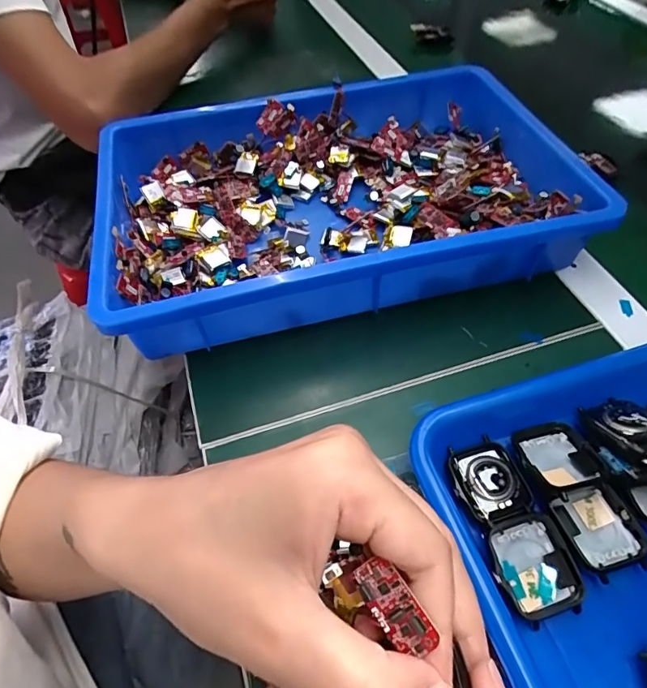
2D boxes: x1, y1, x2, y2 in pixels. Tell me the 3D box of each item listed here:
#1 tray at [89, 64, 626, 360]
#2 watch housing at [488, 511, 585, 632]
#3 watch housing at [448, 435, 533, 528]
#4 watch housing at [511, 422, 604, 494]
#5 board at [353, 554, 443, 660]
[{"bbox_3d":[0.007,-0.129,0.386,0.358,0.066,0.245,-12,54,-8],"label":"tray"},{"bbox_3d":[0.100,0.106,0.221,0.036,0.015,0.042,-15,54,-10],"label":"watch housing"},{"bbox_3d":[0.086,0.071,0.244,0.033,0.007,0.043,-10,53,-7],"label":"watch housing"},{"bbox_3d":[0.125,0.061,0.252,0.038,0.013,0.037,-8,53,-5],"label":"watch housing"},{"bbox_3d":[0.020,0.077,0.136,0.014,0.004,0.028,-42,72,13],"label":"board"}]

